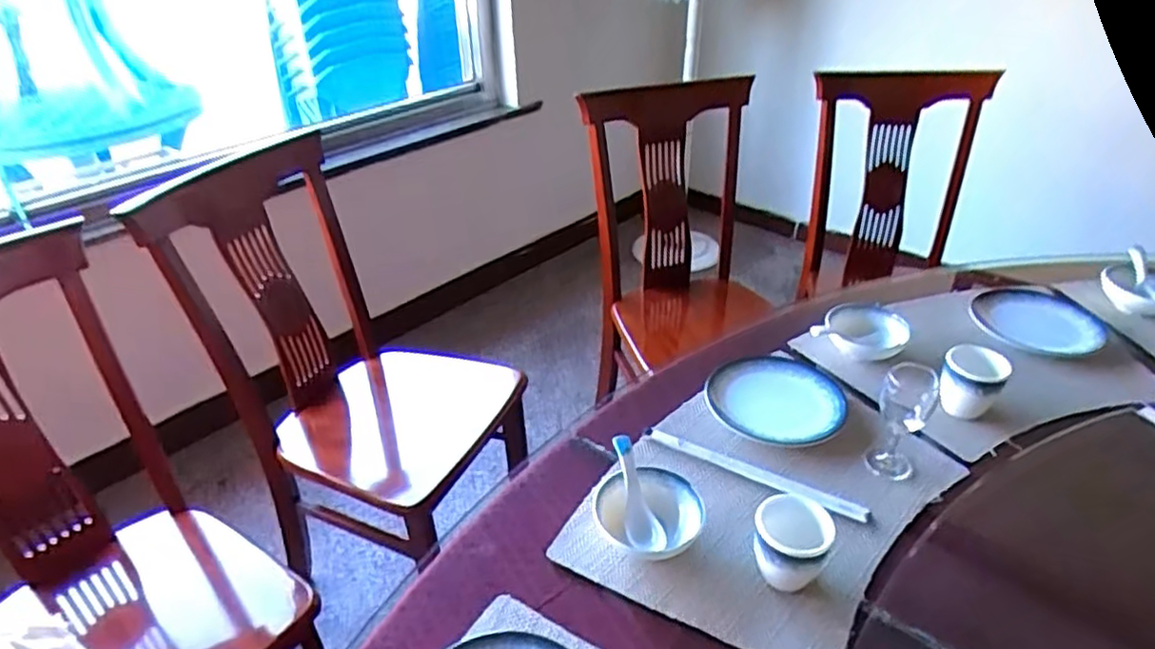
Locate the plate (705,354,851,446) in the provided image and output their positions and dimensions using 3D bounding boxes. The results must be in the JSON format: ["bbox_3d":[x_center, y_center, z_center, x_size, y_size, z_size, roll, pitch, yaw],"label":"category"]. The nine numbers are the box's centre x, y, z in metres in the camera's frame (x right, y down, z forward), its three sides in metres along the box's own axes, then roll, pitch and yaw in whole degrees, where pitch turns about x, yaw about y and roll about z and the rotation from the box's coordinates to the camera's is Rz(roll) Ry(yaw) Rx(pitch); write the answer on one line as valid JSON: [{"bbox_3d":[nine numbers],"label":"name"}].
[{"bbox_3d":[0.263,0.100,0.916,0.165,0.027,0.165,-1,34,1],"label":"plate"}]

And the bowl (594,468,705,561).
[{"bbox_3d":[0.076,0.207,0.733,0.105,0.051,0.111,-1,34,1],"label":"bowl"}]

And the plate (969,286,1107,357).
[{"bbox_3d":[0.703,-0.009,1.054,0.142,0.026,0.165,-30,44,-35],"label":"plate"}]

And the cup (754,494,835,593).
[{"bbox_3d":[0.207,0.220,0.677,0.068,0.083,0.066,-1,34,1],"label":"cup"}]

